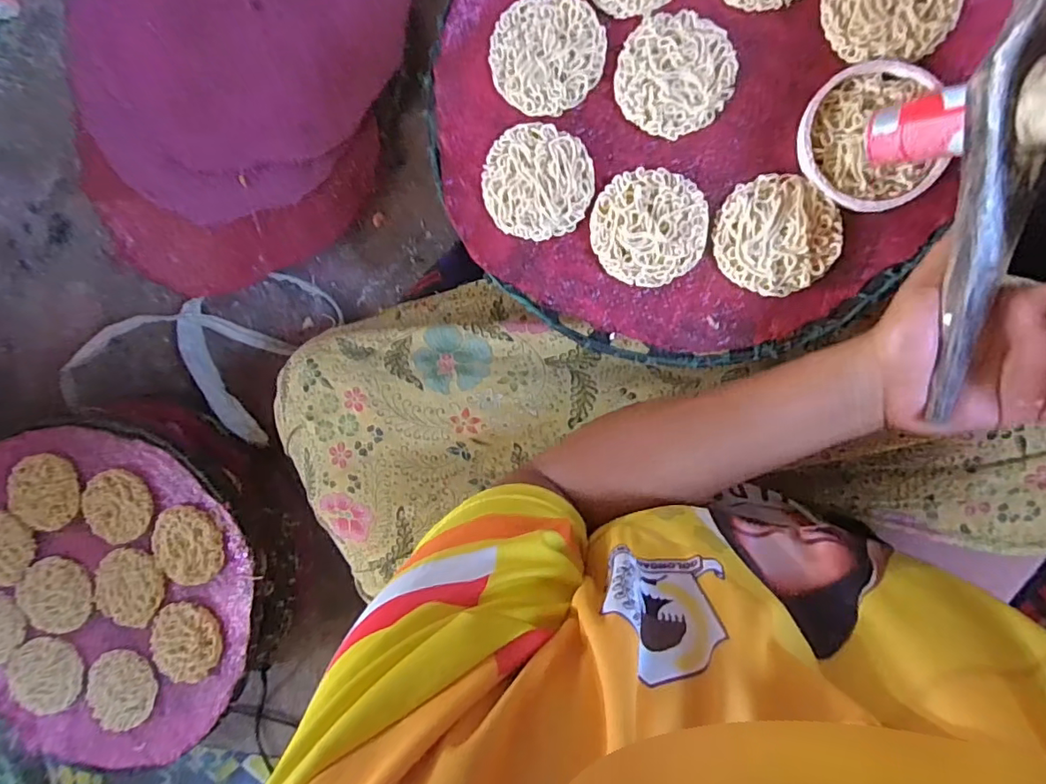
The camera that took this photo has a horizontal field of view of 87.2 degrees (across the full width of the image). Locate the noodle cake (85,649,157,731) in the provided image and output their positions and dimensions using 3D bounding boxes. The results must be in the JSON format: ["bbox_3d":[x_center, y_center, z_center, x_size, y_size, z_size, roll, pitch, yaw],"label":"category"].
[{"bbox_3d":[-0.403,0.298,0.548,0.073,0.011,0.070,1,94,7],"label":"noodle cake"}]

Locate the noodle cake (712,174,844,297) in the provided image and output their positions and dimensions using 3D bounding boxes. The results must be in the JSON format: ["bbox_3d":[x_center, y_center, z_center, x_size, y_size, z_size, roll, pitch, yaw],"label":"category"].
[{"bbox_3d":[0.164,-0.101,0.354,0.075,0.016,0.072,19,96,5],"label":"noodle cake"}]

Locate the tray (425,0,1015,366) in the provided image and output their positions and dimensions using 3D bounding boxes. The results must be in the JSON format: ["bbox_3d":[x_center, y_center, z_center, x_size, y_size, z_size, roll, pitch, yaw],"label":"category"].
[{"bbox_3d":[0.105,-0.193,0.356,0.326,0.018,0.328,1,95,9],"label":"tray"}]

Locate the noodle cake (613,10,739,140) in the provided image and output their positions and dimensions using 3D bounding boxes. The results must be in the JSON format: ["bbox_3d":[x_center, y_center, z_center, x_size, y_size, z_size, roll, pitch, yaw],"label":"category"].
[{"bbox_3d":[0.099,-0.210,0.360,0.075,0.008,0.075,1,94,7],"label":"noodle cake"}]

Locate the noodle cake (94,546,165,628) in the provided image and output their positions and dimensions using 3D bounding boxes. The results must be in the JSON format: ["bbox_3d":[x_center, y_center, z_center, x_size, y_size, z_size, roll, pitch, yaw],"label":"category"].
[{"bbox_3d":[-0.395,0.195,0.546,0.079,0.012,0.074,1,94,7],"label":"noodle cake"}]

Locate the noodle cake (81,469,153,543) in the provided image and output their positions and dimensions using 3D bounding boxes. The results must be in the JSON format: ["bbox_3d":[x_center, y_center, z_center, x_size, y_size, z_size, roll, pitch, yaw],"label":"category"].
[{"bbox_3d":[-0.399,0.110,0.541,0.072,0.015,0.060,44,98,2],"label":"noodle cake"}]

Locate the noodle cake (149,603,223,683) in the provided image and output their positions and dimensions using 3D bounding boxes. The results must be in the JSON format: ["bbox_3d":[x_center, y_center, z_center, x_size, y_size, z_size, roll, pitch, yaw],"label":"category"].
[{"bbox_3d":[-0.333,0.245,0.535,0.076,0.008,0.070,4,95,7],"label":"noodle cake"}]

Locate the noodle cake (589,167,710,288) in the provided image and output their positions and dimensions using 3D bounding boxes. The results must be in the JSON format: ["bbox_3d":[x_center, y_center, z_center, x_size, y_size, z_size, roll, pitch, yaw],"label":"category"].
[{"bbox_3d":[0.084,-0.111,0.367,0.074,0.013,0.075,1,94,7],"label":"noodle cake"}]

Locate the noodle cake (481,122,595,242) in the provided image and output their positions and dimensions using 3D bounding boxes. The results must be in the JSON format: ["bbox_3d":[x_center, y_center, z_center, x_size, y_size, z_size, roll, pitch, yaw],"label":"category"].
[{"bbox_3d":[0.010,-0.143,0.373,0.072,0.011,0.074,1,94,7],"label":"noodle cake"}]

